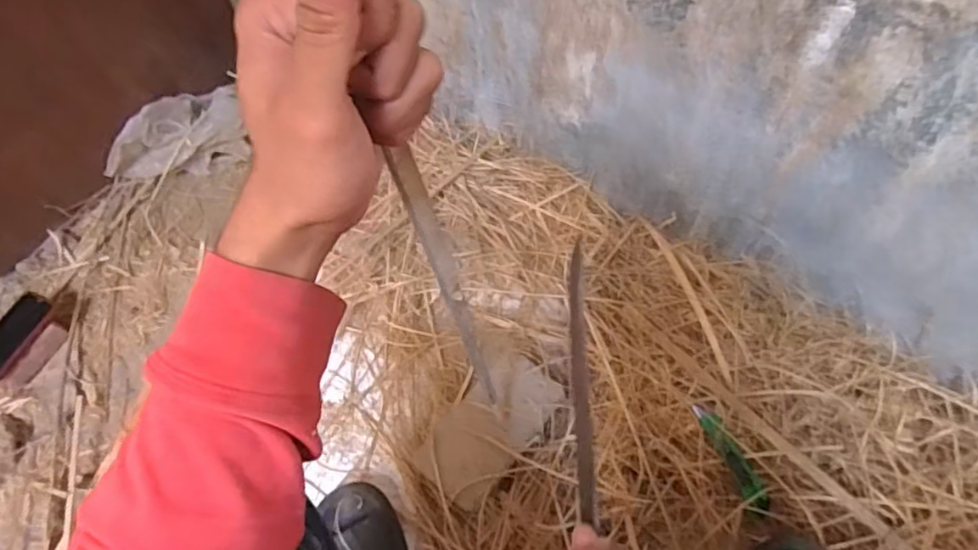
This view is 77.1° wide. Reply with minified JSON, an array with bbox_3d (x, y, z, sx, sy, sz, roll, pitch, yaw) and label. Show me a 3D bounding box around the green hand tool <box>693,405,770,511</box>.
[{"bbox_3d":[0.314,0.236,0.793,0.029,0.021,0.148,-29,82,-15],"label":"green hand tool"}]

